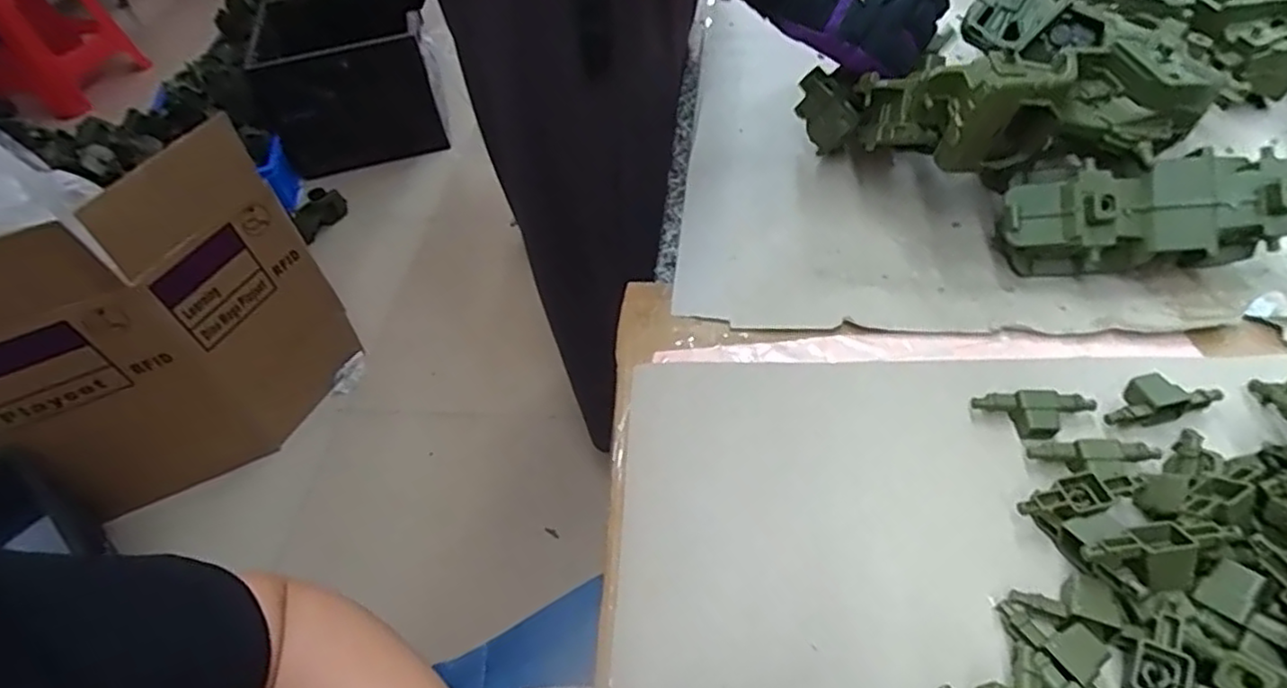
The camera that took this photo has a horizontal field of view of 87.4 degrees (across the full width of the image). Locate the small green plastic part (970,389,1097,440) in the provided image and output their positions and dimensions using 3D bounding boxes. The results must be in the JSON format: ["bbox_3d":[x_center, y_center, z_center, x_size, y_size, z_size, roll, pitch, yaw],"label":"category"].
[{"bbox_3d":[0.235,0.044,0.402,0.067,0.022,0.026,1,50,8],"label":"small green plastic part"}]

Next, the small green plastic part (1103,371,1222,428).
[{"bbox_3d":[0.306,0.033,0.400,0.067,0.019,0.025,-9,50,0],"label":"small green plastic part"}]

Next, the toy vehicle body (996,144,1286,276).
[{"bbox_3d":[0.343,-0.084,0.469,0.182,0.074,0.056,-5,50,3],"label":"toy vehicle body"}]

